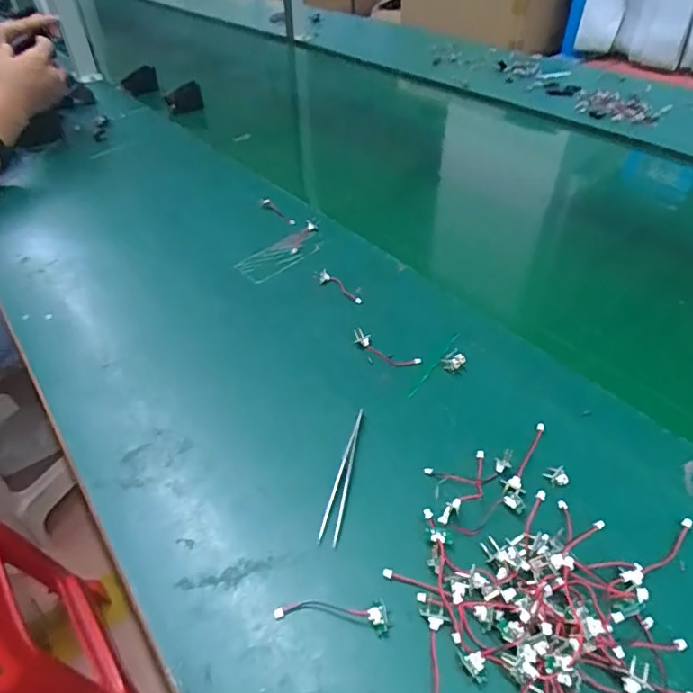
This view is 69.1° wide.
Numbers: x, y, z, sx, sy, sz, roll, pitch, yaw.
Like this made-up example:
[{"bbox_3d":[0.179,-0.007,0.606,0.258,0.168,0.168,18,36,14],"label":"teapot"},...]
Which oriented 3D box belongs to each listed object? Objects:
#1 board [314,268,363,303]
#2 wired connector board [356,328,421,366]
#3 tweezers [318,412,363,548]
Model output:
[{"bbox_3d":[-0.006,-0.058,0.484,0.060,0.011,0.013,34,54,32],"label":"board"},{"bbox_3d":[0.032,0.002,0.415,0.058,0.013,0.015,23,49,24],"label":"wired connector board"},{"bbox_3d":[-0.002,0.082,0.341,0.011,0.009,0.103,6,44,9],"label":"tweezers"}]

